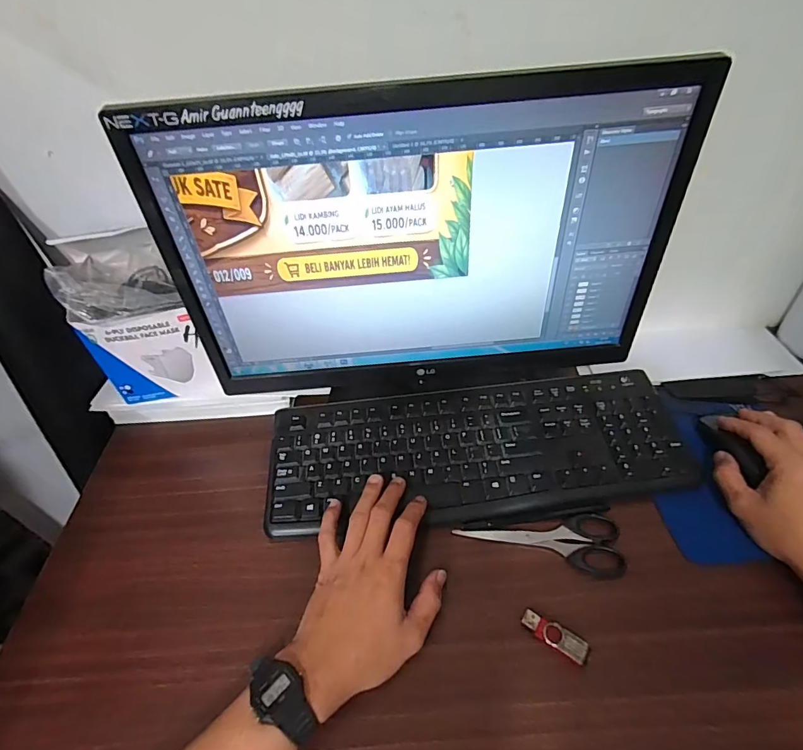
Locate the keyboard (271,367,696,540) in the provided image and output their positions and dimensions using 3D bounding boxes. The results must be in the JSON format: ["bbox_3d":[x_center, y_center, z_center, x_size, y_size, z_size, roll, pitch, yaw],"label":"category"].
[{"bbox_3d":[0.079,0.080,0.478,0.438,0.027,0.151,-5,45,0],"label":"keyboard"}]

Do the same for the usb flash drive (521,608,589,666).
[{"bbox_3d":[0.125,0.213,0.357,0.052,0.007,0.017,26,52,26],"label":"usb flash drive"}]

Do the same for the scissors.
[{"bbox_3d":[0.130,0.156,0.414,0.151,0.004,0.056,1,45,5],"label":"scissors"}]

